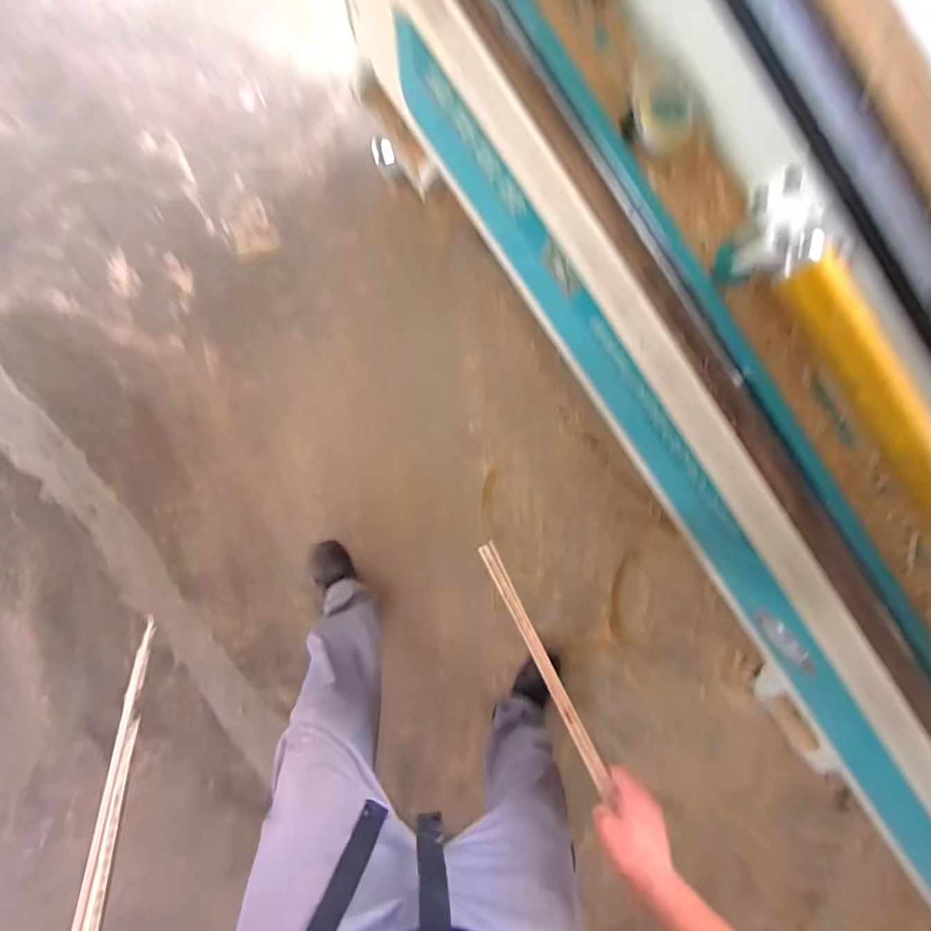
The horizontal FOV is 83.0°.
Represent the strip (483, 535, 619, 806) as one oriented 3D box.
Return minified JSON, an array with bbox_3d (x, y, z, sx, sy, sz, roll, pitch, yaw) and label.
[{"bbox_3d":[0.096,0.246,0.680,0.022,0.018,0.320,-28,70,2],"label":"strip"}]

